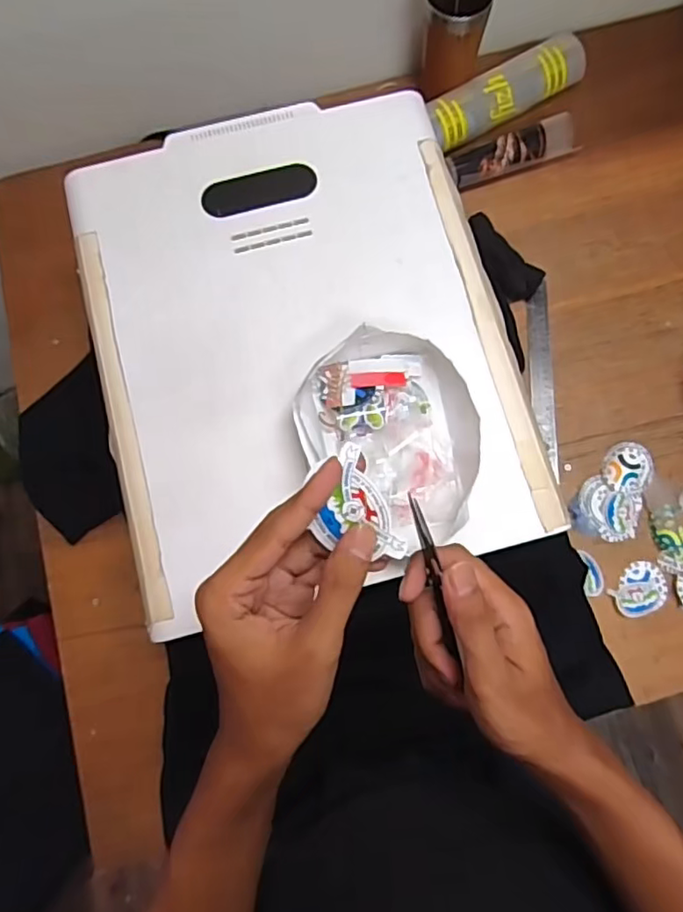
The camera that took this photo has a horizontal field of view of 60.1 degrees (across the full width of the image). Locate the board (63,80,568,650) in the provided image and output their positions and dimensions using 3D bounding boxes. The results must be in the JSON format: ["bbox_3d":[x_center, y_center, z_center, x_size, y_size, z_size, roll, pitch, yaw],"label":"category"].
[{"bbox_3d":[-0.043,-0.126,0.592,0.400,0.019,0.500,-15,78,-3],"label":"board"}]

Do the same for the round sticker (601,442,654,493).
[{"bbox_3d":[0.350,0.014,0.721,0.058,0.008,0.061,0,72,9],"label":"round sticker"}]

